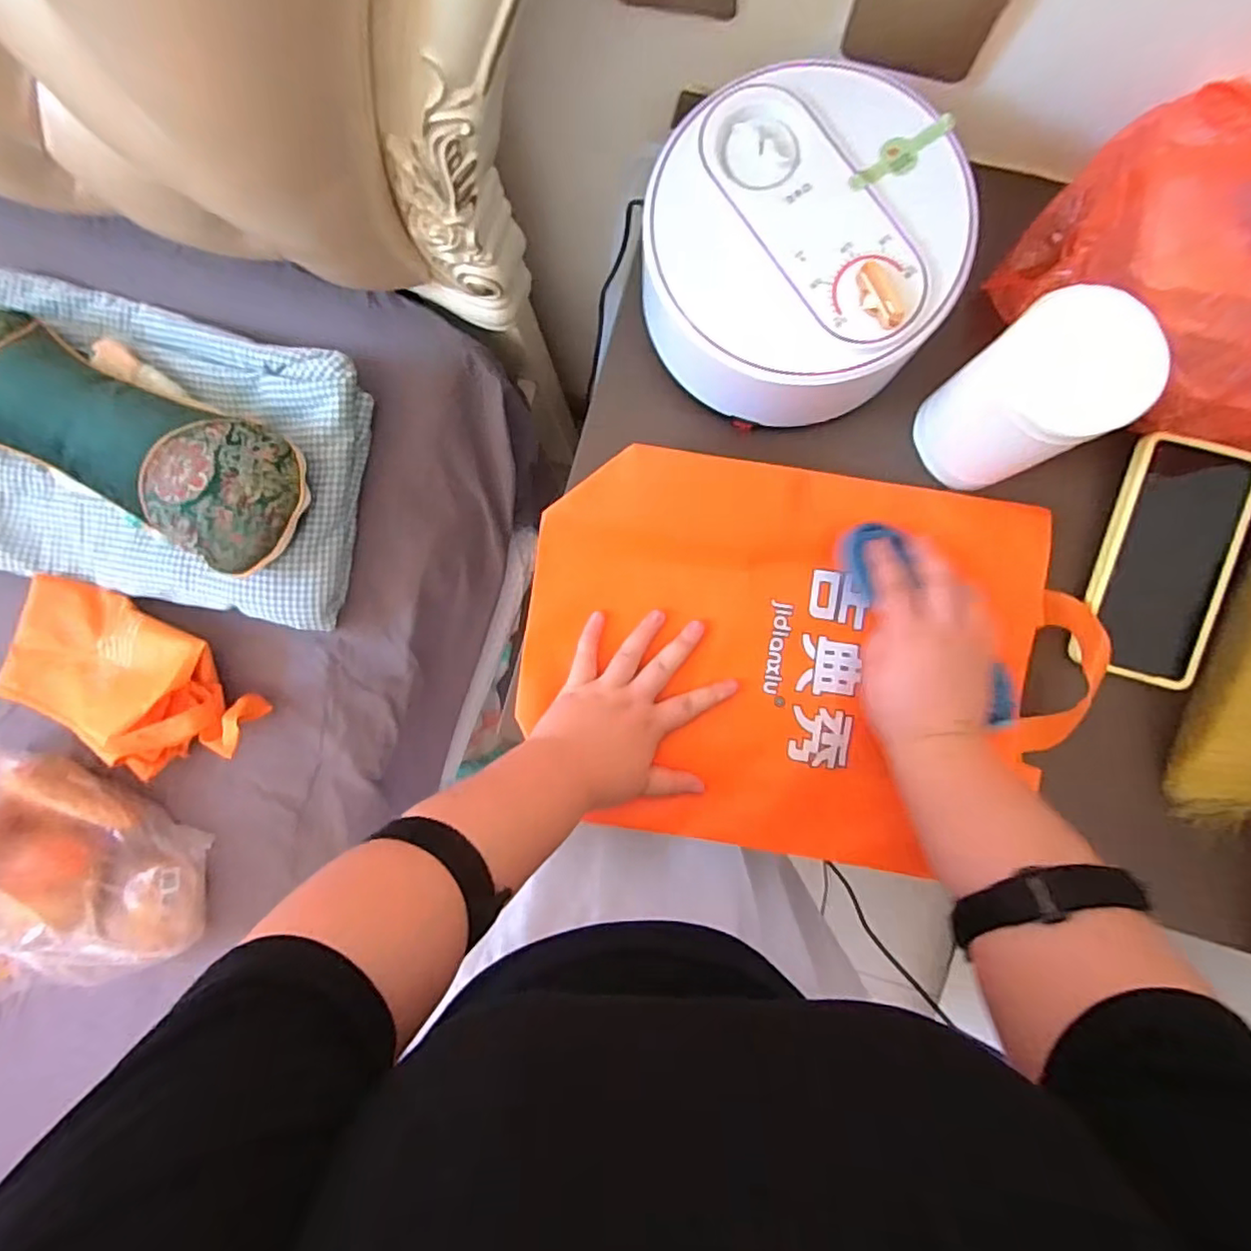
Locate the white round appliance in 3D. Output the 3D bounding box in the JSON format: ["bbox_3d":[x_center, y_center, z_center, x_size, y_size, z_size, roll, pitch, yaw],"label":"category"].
[{"bbox_3d":[0.112,-0.241,0.411,0.190,0.091,0.180,0,88,3],"label":"white round appliance"}]

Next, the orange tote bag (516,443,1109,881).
[{"bbox_3d":[0.119,0.026,0.448,0.382,0.041,0.274,9,88,3],"label":"orange tote bag"}]

